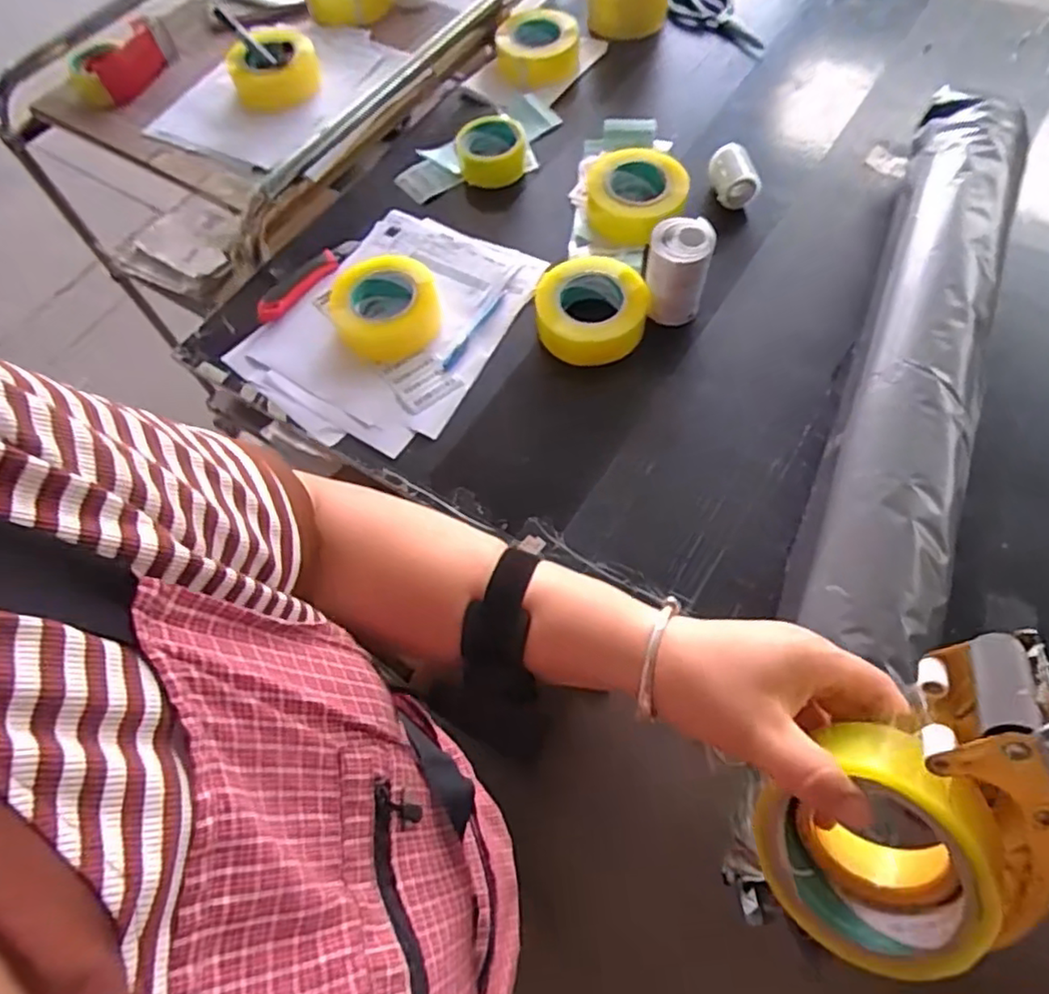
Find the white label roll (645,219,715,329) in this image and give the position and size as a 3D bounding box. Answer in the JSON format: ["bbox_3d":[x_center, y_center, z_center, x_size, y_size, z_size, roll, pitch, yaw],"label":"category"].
[{"bbox_3d":[0.177,-0.261,0.759,0.067,0.109,0.066,-1,63,2],"label":"white label roll"}]

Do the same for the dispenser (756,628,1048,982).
[{"bbox_3d":[0.172,0.132,0.286,0.091,0.158,0.063,25,27,14],"label":"dispenser"}]

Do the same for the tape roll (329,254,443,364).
[{"bbox_3d":[-0.172,-0.233,0.806,0.131,0.054,0.132,-1,63,2],"label":"tape roll"}]

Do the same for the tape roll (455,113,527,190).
[{"bbox_3d":[-0.048,-0.503,0.936,0.101,0.042,0.104,-2,63,2],"label":"tape roll"}]

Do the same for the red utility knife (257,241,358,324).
[{"bbox_3d":[-0.288,-0.292,0.861,0.043,0.030,0.174,37,71,19],"label":"red utility knife"}]

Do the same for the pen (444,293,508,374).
[{"bbox_3d":[-0.061,-0.208,0.803,0.015,0.010,0.135,30,70,16],"label":"pen"}]

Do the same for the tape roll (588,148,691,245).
[{"bbox_3d":[0.149,-0.403,0.860,0.132,0.054,0.143,12,65,9],"label":"tape roll"}]

